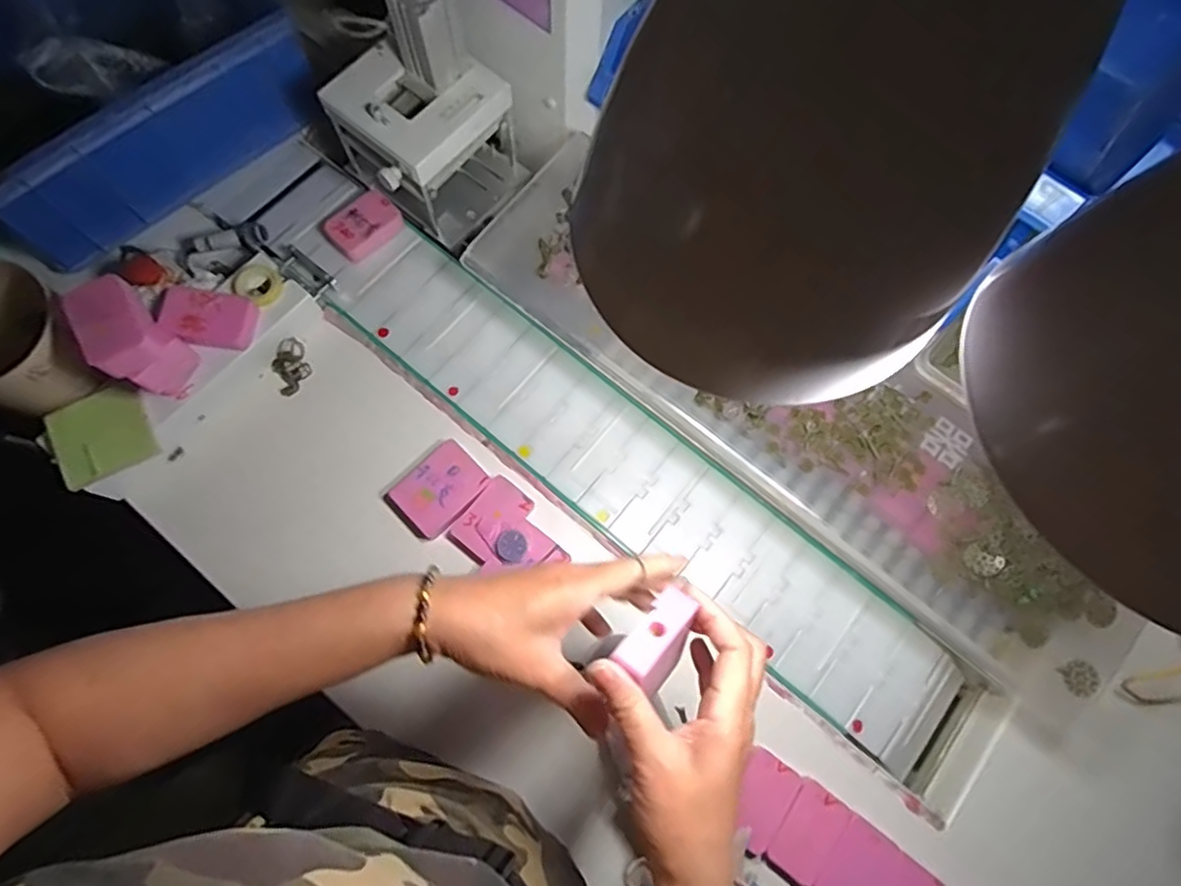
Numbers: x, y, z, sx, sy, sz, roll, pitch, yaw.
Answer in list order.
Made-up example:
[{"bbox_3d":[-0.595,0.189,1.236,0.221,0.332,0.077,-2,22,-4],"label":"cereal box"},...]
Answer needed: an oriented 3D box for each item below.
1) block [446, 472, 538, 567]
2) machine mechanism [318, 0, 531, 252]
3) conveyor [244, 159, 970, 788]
[{"bbox_3d":[-0.091,0.070,0.568,0.046,0.015,0.073,39,76,9],"label":"block"},{"bbox_3d":[-0.163,-0.313,0.590,0.133,0.182,0.129,-36,78,-12],"label":"machine mechanism"},{"bbox_3d":[-0.007,-0.007,0.605,0.842,0.037,0.124,39,76,9],"label":"conveyor"}]

